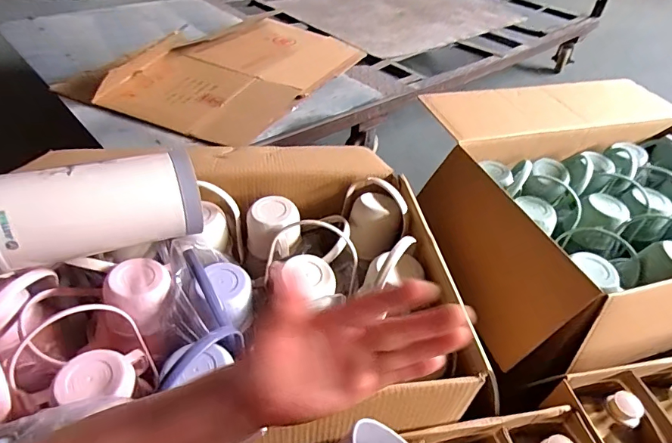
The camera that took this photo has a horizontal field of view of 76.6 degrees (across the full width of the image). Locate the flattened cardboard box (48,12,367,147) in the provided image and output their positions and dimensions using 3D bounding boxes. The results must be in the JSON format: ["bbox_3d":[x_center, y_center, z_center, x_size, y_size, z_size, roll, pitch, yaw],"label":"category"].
[{"bbox_3d":[-0.313,-0.533,1.458,0.577,0.115,0.921,28,48,17],"label":"flattened cardboard box"}]

